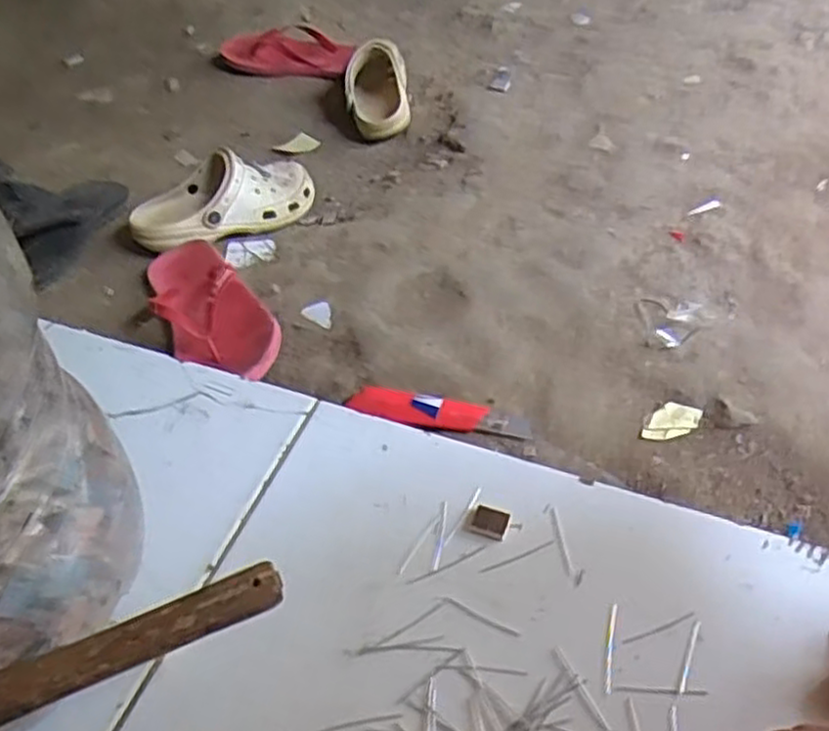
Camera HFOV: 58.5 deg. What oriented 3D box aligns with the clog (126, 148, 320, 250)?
[{"bbox_3d":[-0.240,-0.208,0.942,0.233,0.088,0.105,-18,50,-15],"label":"clog"}]

